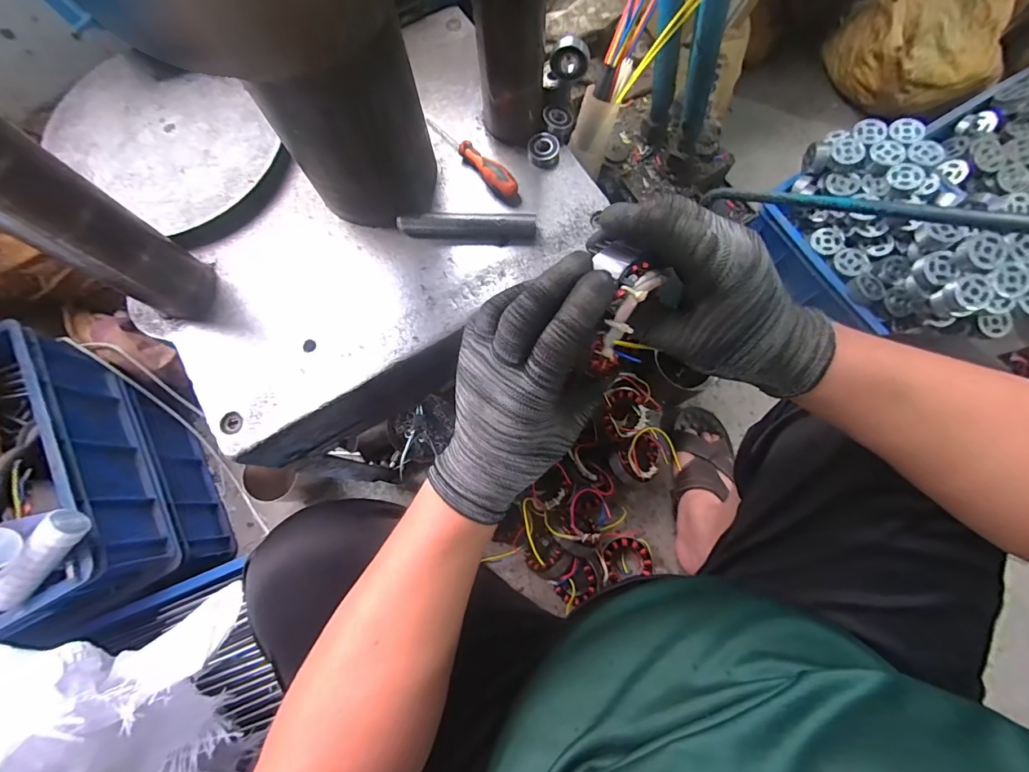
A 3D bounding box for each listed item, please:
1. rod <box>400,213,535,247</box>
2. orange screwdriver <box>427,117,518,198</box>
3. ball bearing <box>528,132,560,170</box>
[{"bbox_3d":[-0.049,-0.163,0.449,0.140,0.024,0.022,2,76,2],"label":"rod"},{"bbox_3d":[-0.047,-0.253,0.472,0.021,0.024,0.144,-38,78,-8],"label":"orange screwdriver"},{"bbox_3d":[0.033,-0.259,0.477,0.032,0.016,0.036,14,77,6],"label":"ball bearing"}]

